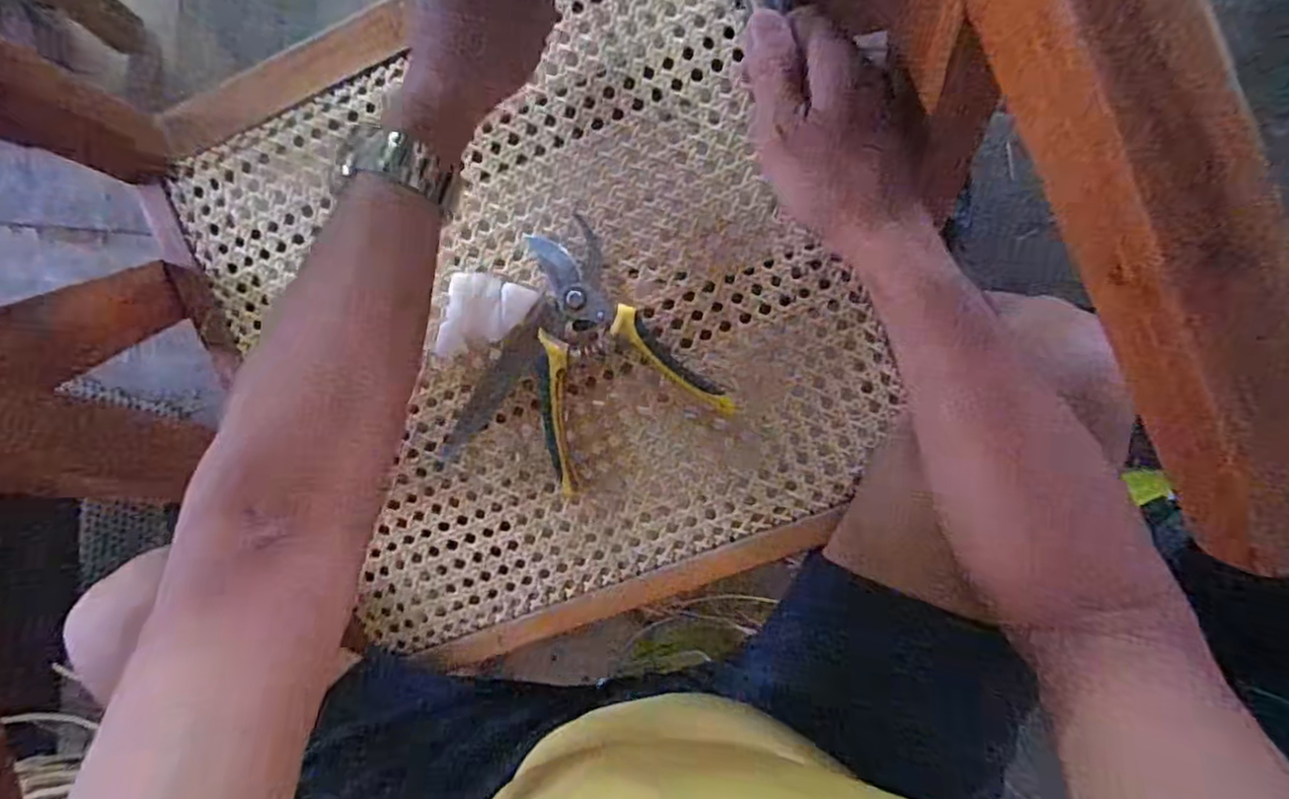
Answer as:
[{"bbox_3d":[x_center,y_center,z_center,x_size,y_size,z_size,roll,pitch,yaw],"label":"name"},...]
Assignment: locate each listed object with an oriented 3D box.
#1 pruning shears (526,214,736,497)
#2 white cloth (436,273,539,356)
[{"bbox_3d":[-0.041,-0.035,0.481,0.134,0.021,0.171,-30,92,9],"label":"pruning shears"},{"bbox_3d":[-0.114,-0.059,0.488,0.060,0.022,0.060,12,97,5],"label":"white cloth"}]

